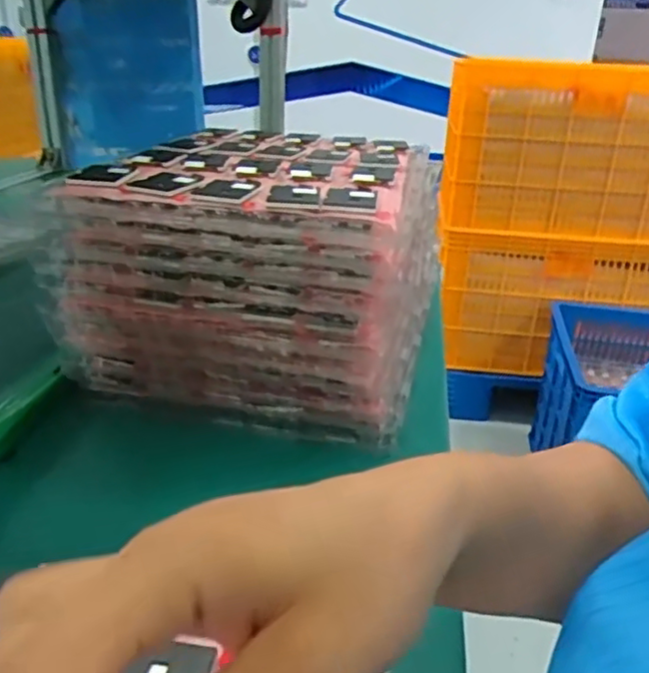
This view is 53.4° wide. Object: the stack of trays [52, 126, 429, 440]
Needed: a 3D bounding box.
[{"bbox_3d":[-0.044,-0.075,0.563,0.257,0.158,0.290,5,24,6],"label":"stack of trays"}]

